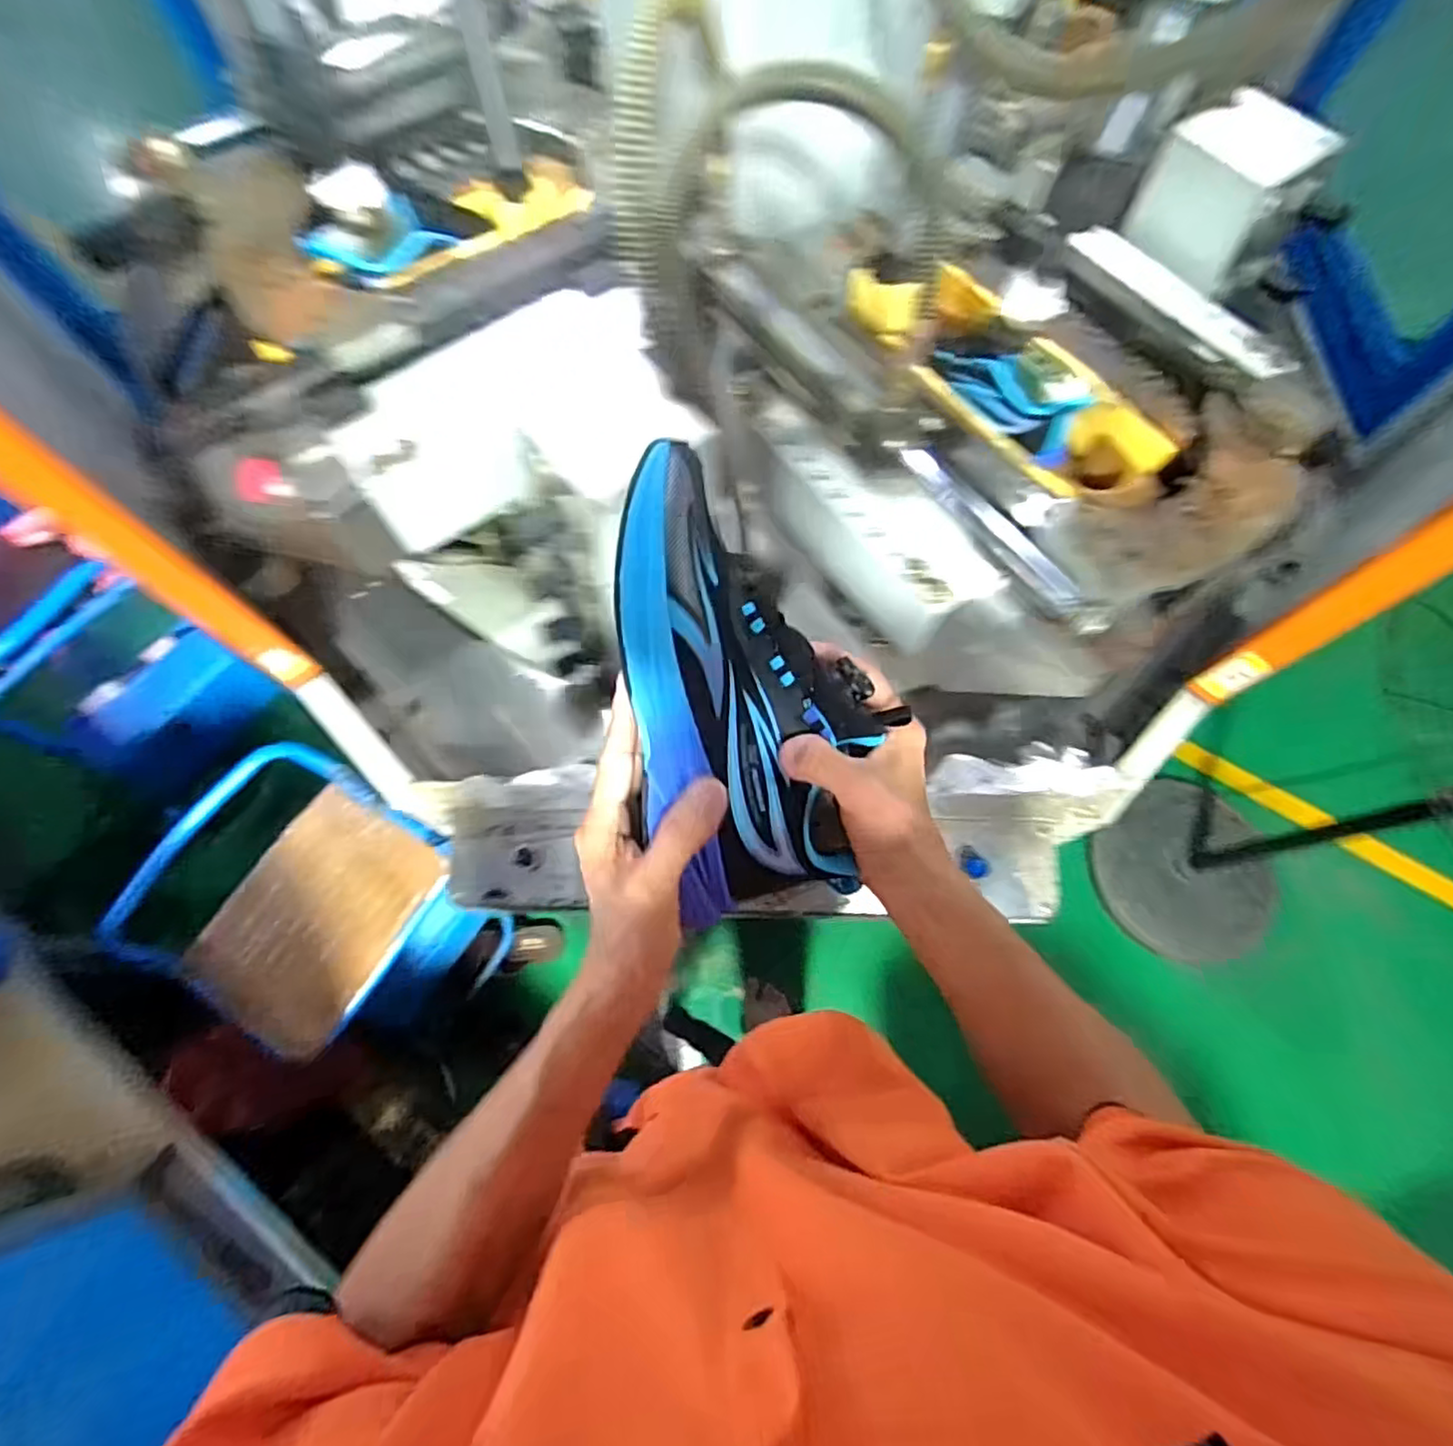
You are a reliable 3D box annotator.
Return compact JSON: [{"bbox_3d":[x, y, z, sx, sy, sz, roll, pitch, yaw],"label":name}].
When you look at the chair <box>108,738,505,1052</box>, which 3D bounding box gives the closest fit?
[{"bbox_3d":[-0.670,0.327,1.197,0.377,0.481,0.356,34,76,11],"label":"chair"}]

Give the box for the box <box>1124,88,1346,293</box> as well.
[{"bbox_3d":[0.570,-0.612,0.762,0.127,0.108,0.141,-40,75,-11],"label":"box"}]

